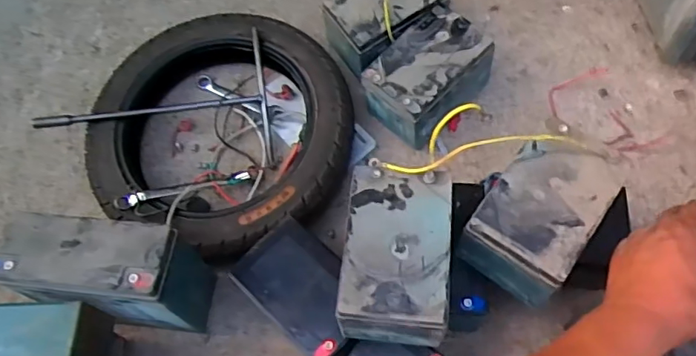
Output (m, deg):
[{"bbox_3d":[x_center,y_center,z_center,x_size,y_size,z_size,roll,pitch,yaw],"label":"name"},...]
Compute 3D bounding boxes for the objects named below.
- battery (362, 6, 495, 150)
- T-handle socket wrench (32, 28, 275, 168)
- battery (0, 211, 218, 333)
[{"bbox_3d":[0.103,-0.130,0.716,0.108,0.109,0.147,38,68,23],"label":"battery"},{"bbox_3d":[-0.267,-0.099,0.745,0.309,0.069,0.174,-6,59,-1],"label":"T-handle socket wrench"},{"bbox_3d":[-0.261,0.117,0.607,0.180,0.167,0.087,2,59,4],"label":"battery"}]

